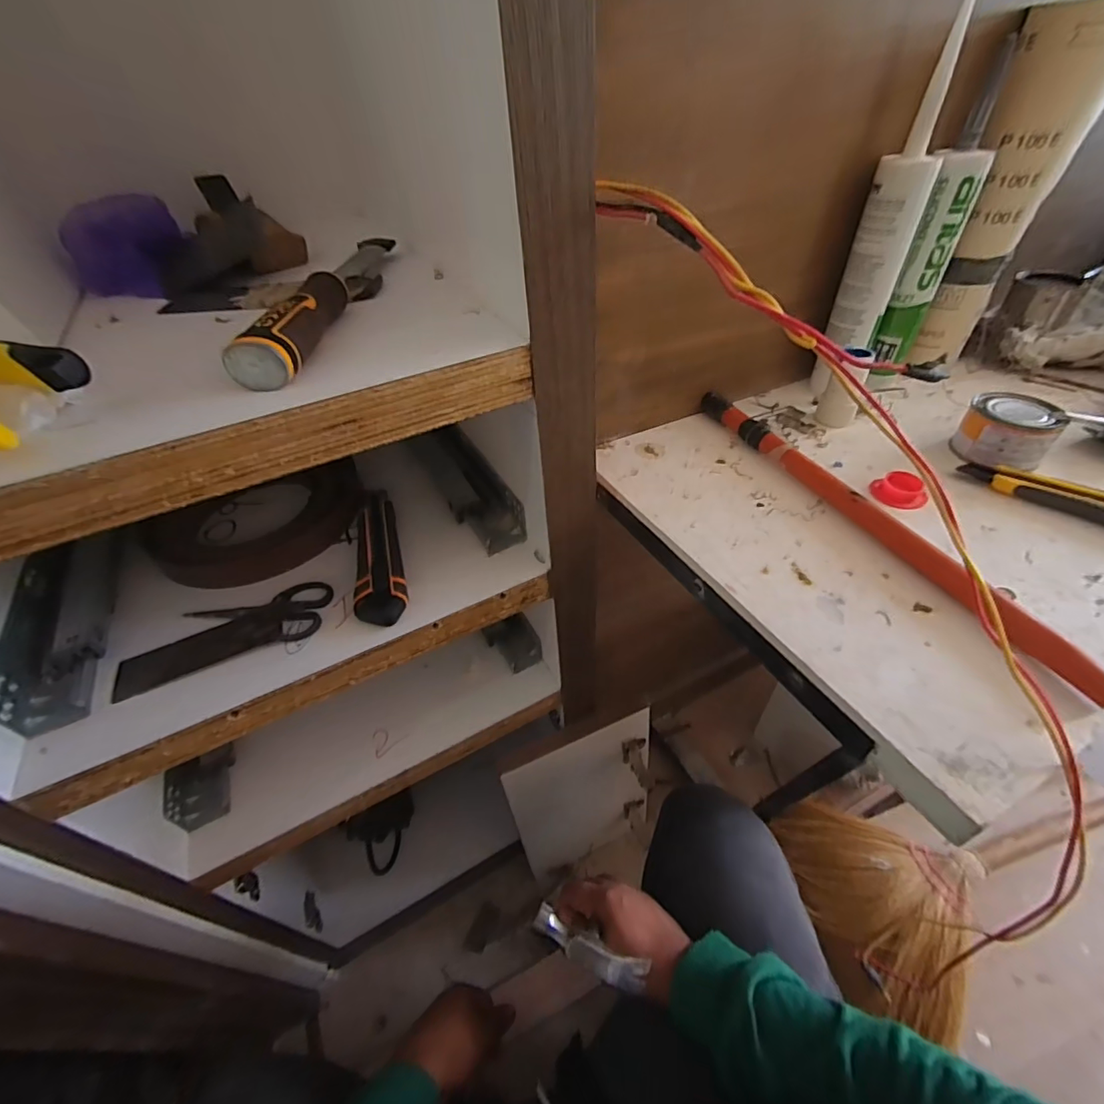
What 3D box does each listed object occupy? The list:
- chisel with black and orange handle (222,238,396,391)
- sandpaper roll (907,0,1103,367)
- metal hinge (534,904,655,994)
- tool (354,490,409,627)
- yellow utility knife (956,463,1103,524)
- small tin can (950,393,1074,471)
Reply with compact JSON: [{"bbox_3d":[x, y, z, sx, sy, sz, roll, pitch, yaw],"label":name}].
[{"bbox_3d":[-0.163,-0.198,0.378,0.033,0.026,0.260,-1,45,4],"label":"chisel with black and orange handle"},{"bbox_3d":[0.465,-0.344,0.513,0.100,0.290,0.066,14,48,18],"label":"sandpaper roll"},{"bbox_3d":[0.032,0.327,0.412,0.103,0.016,0.023,32,52,2],"label":"metal hinge"},{"bbox_3d":[-0.170,-0.002,0.497,0.044,0.019,0.184,-13,46,-8],"label":"tool"},{"bbox_3d":[0.434,-0.043,0.405,0.168,0.026,0.031,33,56,31],"label":"yellow utility knife"},{"bbox_3d":[0.416,-0.111,0.459,0.071,0.039,0.072,33,56,31],"label":"small tin can"}]

